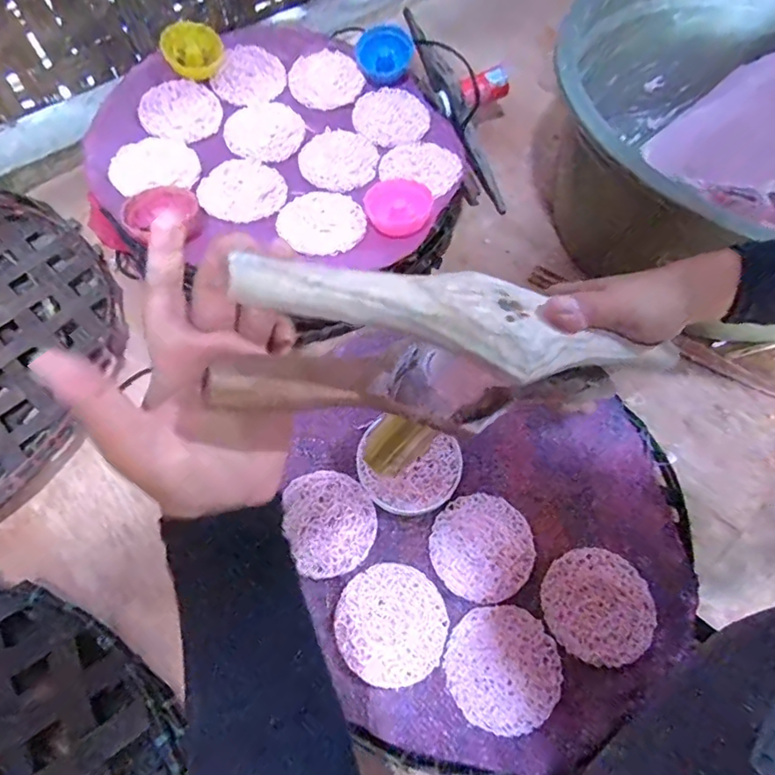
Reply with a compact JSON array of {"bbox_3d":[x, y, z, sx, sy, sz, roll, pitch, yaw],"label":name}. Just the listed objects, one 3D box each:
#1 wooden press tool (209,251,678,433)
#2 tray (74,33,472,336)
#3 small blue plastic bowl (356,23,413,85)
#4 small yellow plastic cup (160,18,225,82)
[{"bbox_3d":[0.050,-0.015,0.276,0.261,0.075,0.057,3,61,-22],"label":"wooden press tool"},{"bbox_3d":[-0.107,-0.230,0.554,0.356,0.086,0.339,31,64,12],"label":"tray"},{"bbox_3d":[-0.004,-0.372,0.581,0.059,0.034,0.057,25,66,12],"label":"small blue plastic bowl"},{"bbox_3d":[-0.211,-0.365,0.564,0.063,0.034,0.057,-15,64,-8],"label":"small yellow plastic cup"}]

